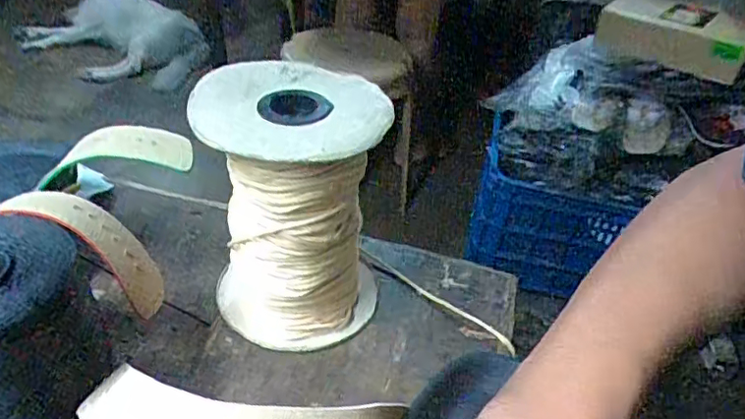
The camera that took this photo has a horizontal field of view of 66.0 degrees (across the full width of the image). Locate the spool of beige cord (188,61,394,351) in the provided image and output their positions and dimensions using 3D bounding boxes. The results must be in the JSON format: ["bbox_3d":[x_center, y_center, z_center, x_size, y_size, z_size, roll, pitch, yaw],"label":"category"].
[{"bbox_3d":[-0.045,0.002,0.335,0.097,0.141,0.089,4,37,-3],"label":"spool of beige cord"}]

